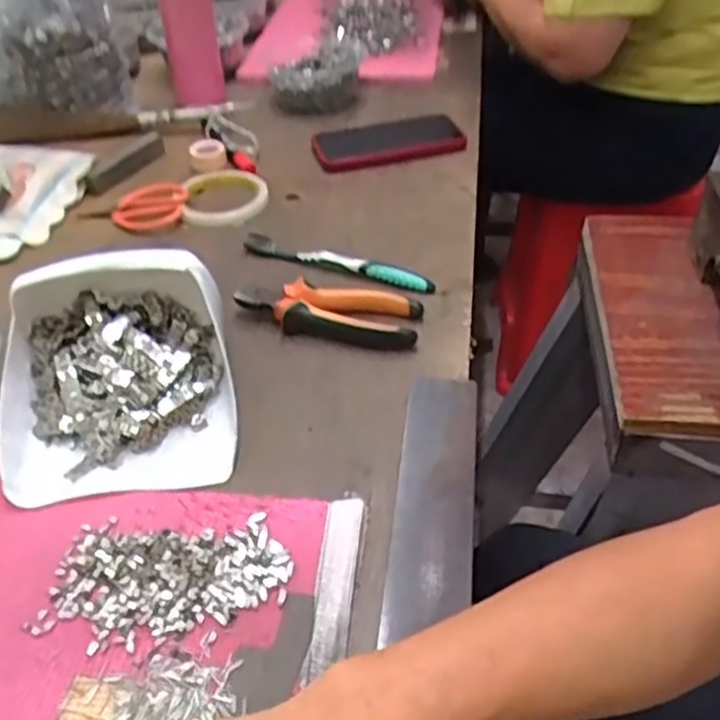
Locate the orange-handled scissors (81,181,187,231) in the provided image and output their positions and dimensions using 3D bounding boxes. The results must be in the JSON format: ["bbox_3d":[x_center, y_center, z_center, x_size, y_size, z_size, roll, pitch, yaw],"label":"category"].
[{"bbox_3d":[-0.226,-0.152,0.741,0.106,0.024,0.051,-12,43,-10],"label":"orange-handled scissors"}]

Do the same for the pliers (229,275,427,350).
[{"bbox_3d":[-0.026,-0.041,0.602,0.147,0.028,0.053,5,43,9],"label":"pliers"}]

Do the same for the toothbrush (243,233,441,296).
[{"bbox_3d":[-0.022,-0.087,0.664,0.184,0.021,0.015,14,45,18],"label":"toothbrush"}]

